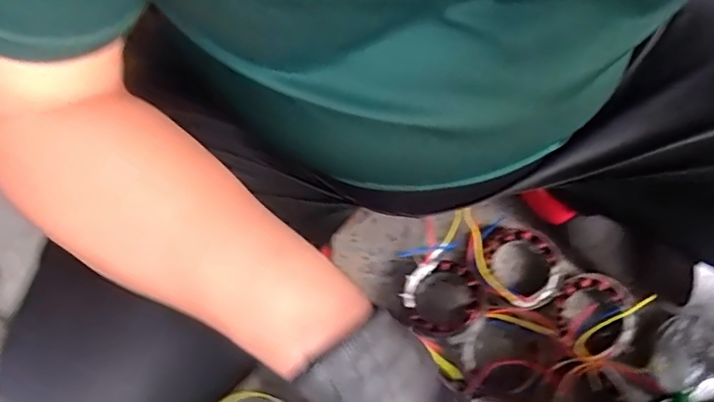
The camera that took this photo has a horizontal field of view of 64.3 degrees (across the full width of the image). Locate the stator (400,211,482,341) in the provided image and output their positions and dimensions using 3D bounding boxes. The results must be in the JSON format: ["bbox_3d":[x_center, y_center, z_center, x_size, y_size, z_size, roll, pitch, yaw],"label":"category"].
[{"bbox_3d":[0.118,0.120,0.815,0.111,0.077,0.157,-10,77,-2],"label":"stator"}]

